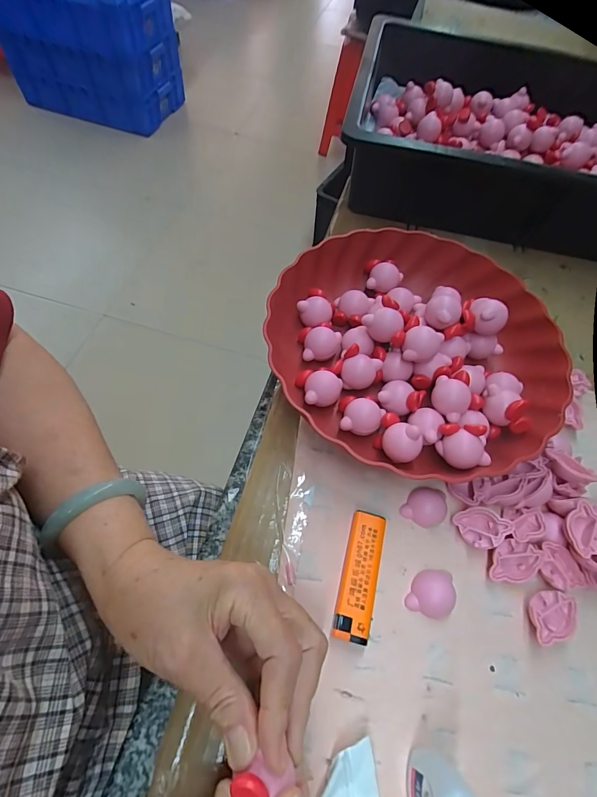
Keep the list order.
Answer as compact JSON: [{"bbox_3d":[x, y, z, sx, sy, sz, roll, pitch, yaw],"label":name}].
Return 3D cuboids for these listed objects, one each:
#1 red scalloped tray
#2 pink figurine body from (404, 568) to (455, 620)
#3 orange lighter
[{"bbox_3d":[0.102,-0.048,0.336,0.239,0.053,0.240,-21,65,-16],"label":"red scalloped tray"},{"bbox_3d":[0.090,0.131,0.259,0.032,0.011,0.029,7,60,-1],"label":"pink figurine body"},{"bbox_3d":[0.042,0.118,0.260,0.024,0.012,0.079,15,61,3],"label":"orange lighter"}]

